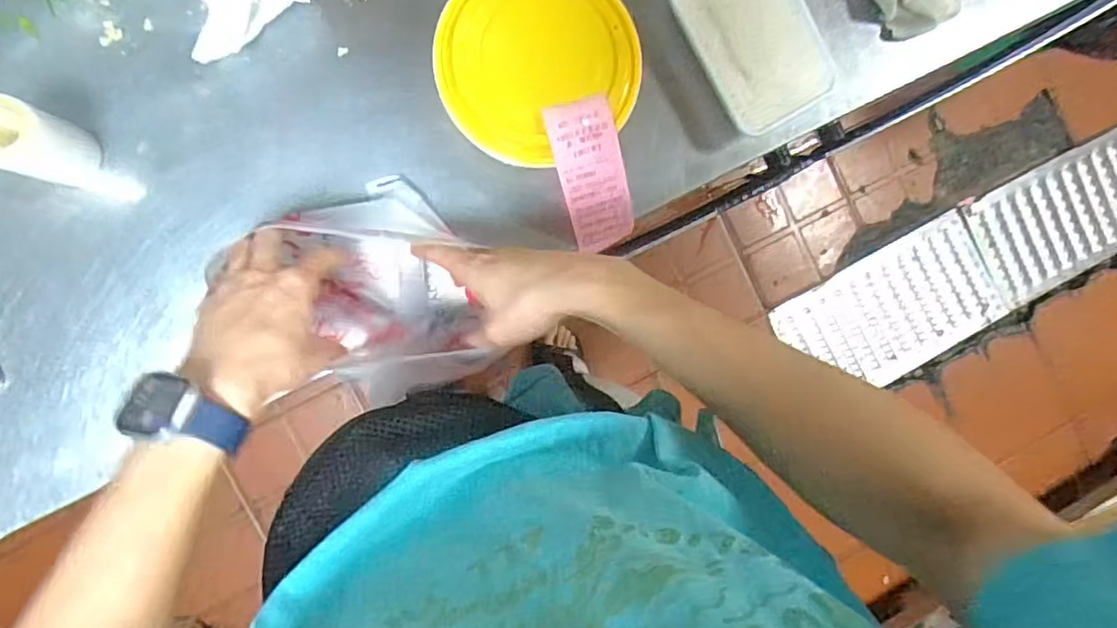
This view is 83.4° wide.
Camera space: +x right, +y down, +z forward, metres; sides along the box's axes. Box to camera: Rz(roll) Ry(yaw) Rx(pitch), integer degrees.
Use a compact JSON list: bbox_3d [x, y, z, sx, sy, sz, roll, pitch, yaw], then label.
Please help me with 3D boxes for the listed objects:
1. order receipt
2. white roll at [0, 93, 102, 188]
[{"bbox_3d":[0.031,-0.115,0.545,0.055,0.020,0.138,-22,127,-7],"label":"order receipt"},{"bbox_3d":[-0.404,-0.131,0.490,0.058,0.084,0.053,0,90,-7],"label":"white roll"}]

